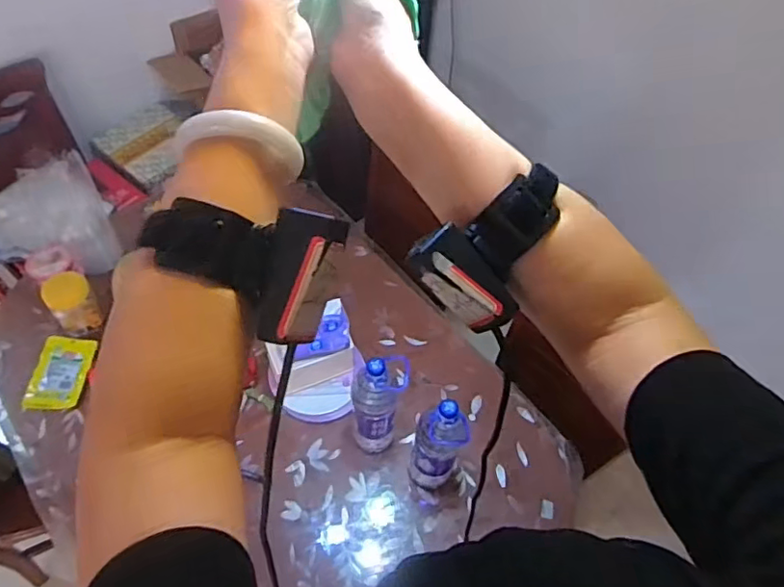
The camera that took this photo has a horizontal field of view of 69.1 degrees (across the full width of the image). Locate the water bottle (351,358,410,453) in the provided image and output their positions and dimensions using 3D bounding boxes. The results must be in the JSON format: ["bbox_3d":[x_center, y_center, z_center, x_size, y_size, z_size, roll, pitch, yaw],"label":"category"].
[{"bbox_3d":[-0.026,0.213,1.082,0.095,0.319,0.074,-1,56,-5],"label":"water bottle"}]

